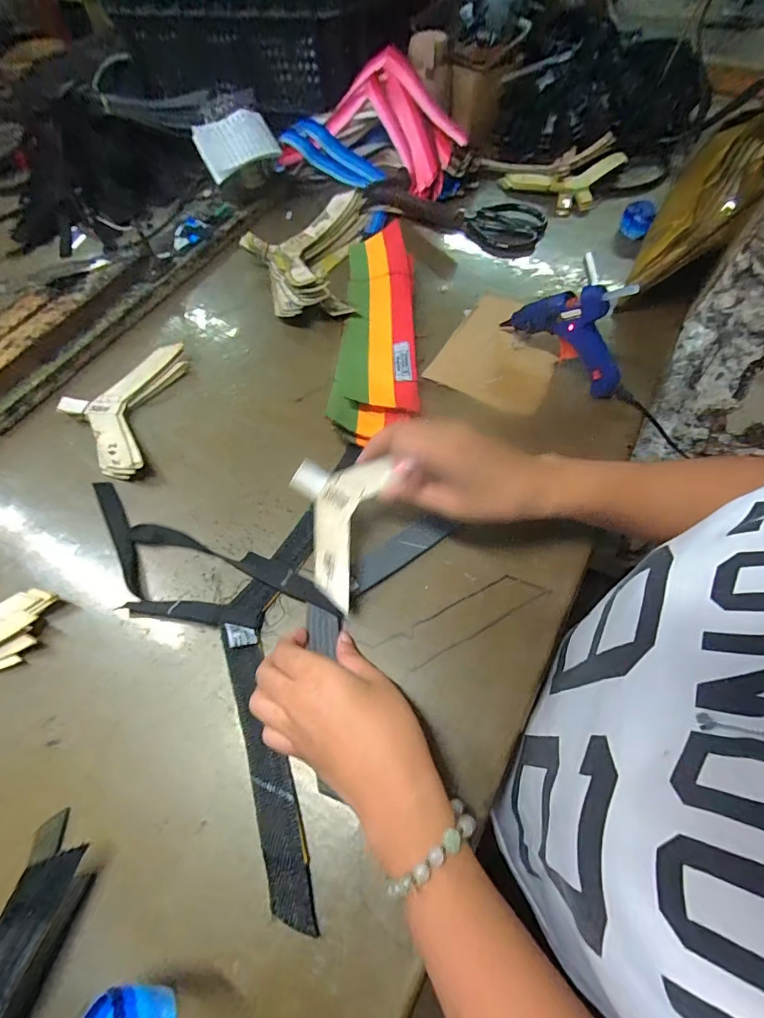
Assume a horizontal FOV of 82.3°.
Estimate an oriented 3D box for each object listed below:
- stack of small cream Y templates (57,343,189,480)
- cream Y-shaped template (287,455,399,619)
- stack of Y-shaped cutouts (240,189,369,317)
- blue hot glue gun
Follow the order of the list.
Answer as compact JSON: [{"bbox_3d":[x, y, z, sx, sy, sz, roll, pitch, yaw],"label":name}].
[{"bbox_3d":[-0.280,-0.109,0.466,0.104,0.019,0.177,1,61,3],"label":"stack of small cream Y templates"},{"bbox_3d":[-0.037,0.016,0.339,0.071,0.011,0.112,7,84,6],"label":"cream Y-shaped template"},{"bbox_3d":[-0.106,-0.334,0.575,0.156,0.036,0.231,3,61,4],"label":"stack of Y-shaped cutouts"},{"bbox_3d":[0.188,-0.183,0.444,0.024,0.089,0.138,-41,67,-19],"label":"blue hot glue gun"}]

